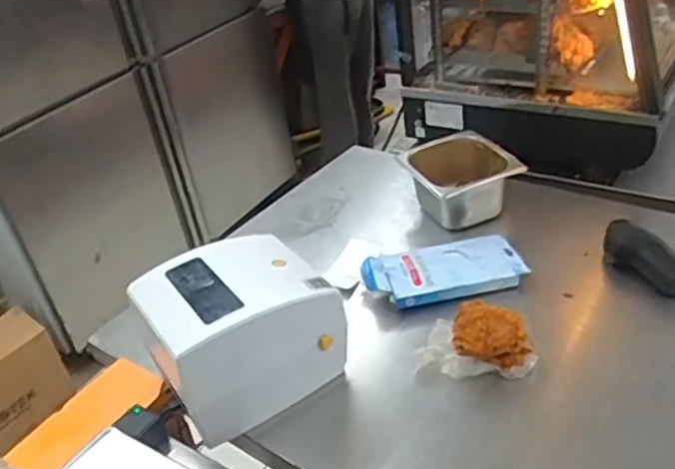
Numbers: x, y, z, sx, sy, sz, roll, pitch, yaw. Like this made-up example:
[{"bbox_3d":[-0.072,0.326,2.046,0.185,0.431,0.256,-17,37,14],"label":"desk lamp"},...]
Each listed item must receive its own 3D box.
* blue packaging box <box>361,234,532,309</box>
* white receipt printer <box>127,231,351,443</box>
[{"bbox_3d":[0.158,0.052,0.979,0.231,0.033,0.108,-11,34,-3],"label":"blue packaging box"},{"bbox_3d":[-0.118,0.124,0.829,0.214,0.176,0.167,-23,35,-21],"label":"white receipt printer"}]

